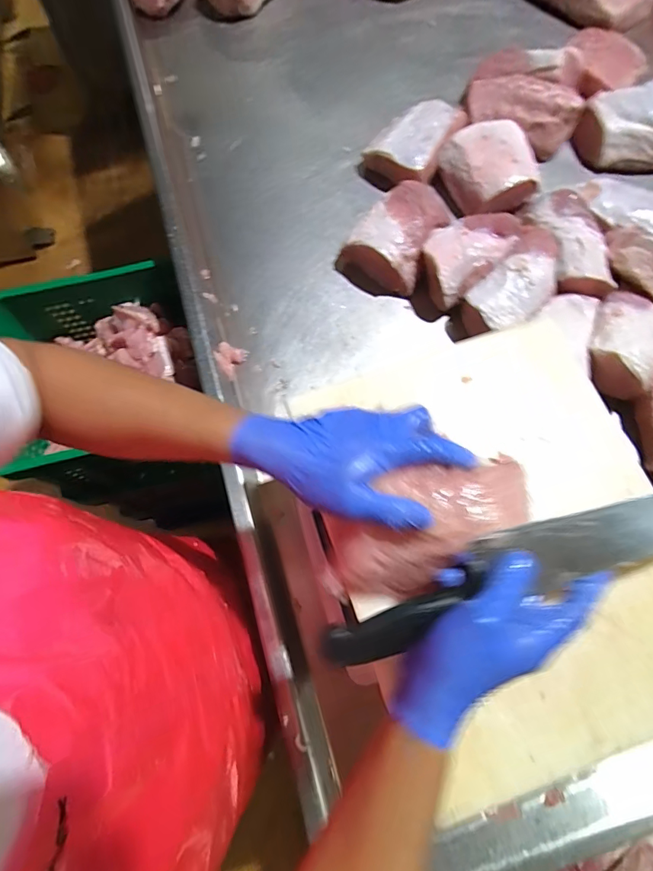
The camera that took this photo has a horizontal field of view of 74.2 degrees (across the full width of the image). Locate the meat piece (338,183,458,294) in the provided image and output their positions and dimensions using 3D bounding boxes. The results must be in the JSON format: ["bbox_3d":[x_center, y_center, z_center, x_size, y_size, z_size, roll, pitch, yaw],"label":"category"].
[{"bbox_3d":[0.108,-0.309,0.679,0.125,0.075,0.158,32,75,12],"label":"meat piece"}]

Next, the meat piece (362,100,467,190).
[{"bbox_3d":[0.148,-0.503,0.753,0.121,0.056,0.178,37,76,13],"label":"meat piece"}]

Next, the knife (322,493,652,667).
[{"bbox_3d":[0.163,0.087,0.314,0.351,0.014,0.050,-21,72,2],"label":"knife"}]

